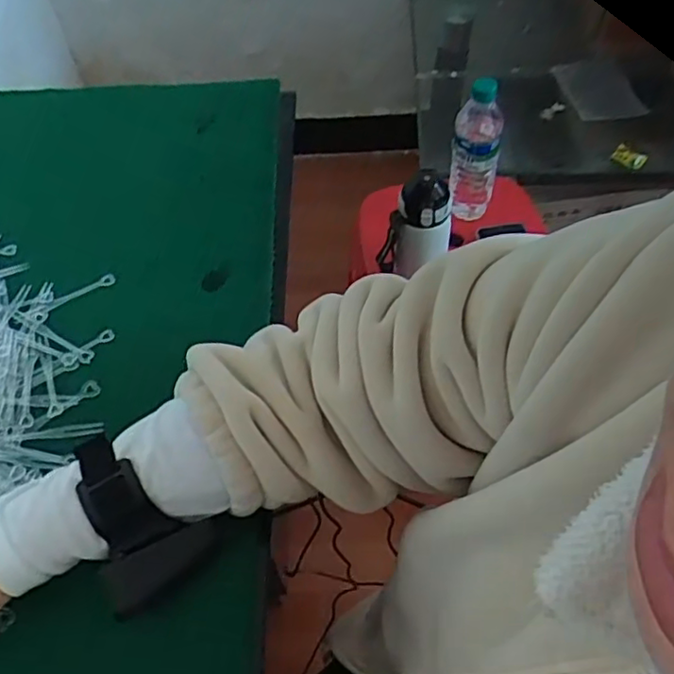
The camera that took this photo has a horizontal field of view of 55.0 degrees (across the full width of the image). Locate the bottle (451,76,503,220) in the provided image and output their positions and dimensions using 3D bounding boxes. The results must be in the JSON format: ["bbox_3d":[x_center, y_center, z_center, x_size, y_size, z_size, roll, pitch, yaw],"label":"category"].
[{"bbox_3d":[0.202,-0.270,0.943,0.067,0.219,0.057,9,55,10],"label":"bottle"}]

